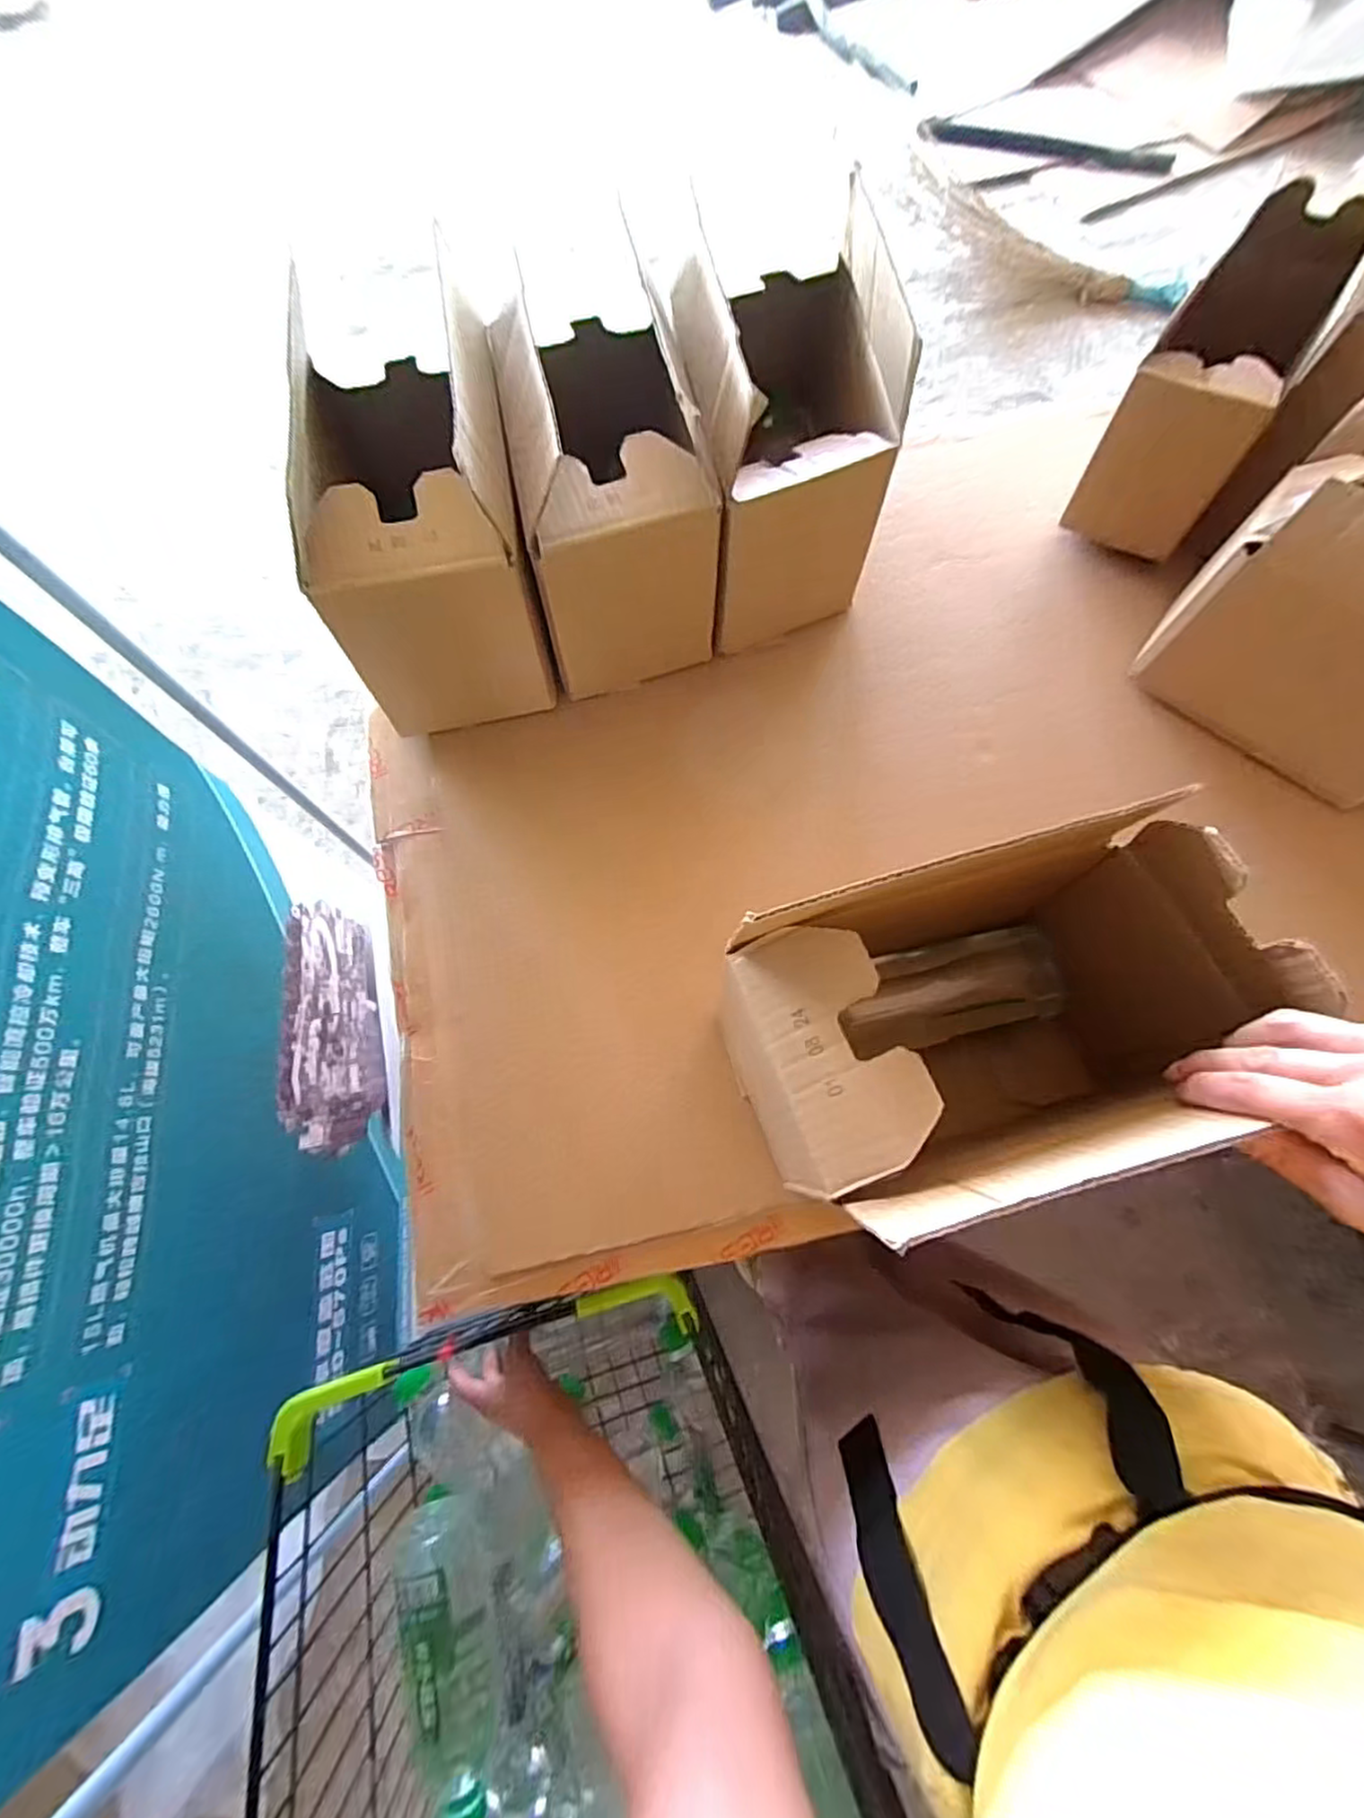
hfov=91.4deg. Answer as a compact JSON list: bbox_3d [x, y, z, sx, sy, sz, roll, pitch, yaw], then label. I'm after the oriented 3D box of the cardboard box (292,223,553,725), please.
[{"bbox_3d":[-0.185,-0.299,0.489,0.137,0.218,0.238,-10,71,-3],"label":"cardboard box"}]

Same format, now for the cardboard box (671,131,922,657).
[{"bbox_3d":[0.077,-0.374,0.534,0.132,0.223,0.230,-8,71,-2],"label":"cardboard box"}]

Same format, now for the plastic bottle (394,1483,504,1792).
[{"bbox_3d":[-0.185,0.583,0.535,0.061,0.077,0.169,-13,71,-4],"label":"plastic bottle"}]

